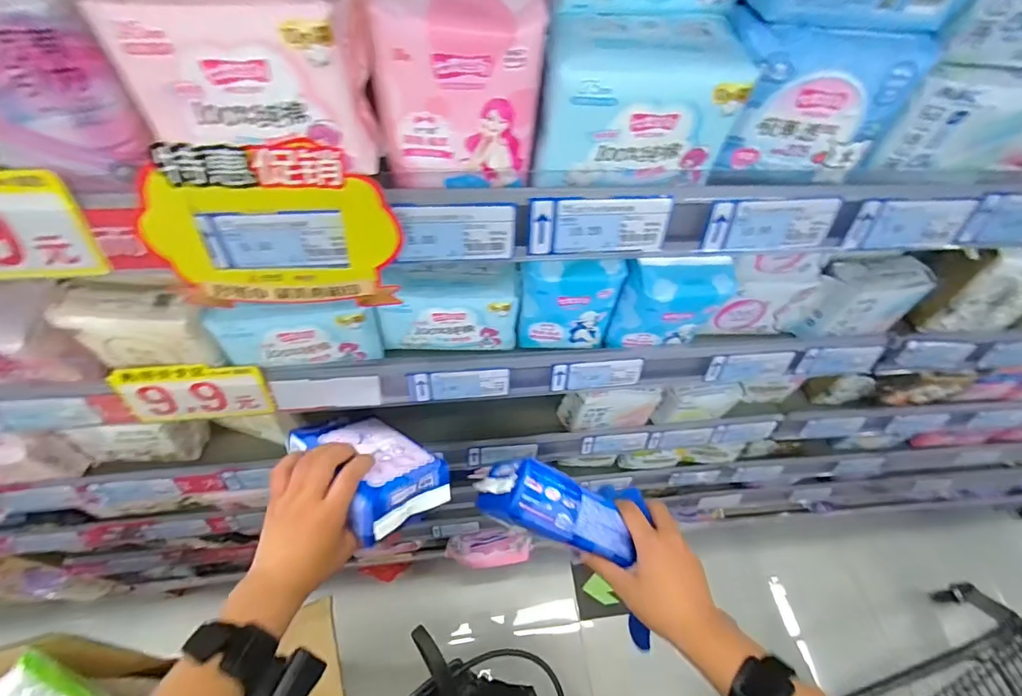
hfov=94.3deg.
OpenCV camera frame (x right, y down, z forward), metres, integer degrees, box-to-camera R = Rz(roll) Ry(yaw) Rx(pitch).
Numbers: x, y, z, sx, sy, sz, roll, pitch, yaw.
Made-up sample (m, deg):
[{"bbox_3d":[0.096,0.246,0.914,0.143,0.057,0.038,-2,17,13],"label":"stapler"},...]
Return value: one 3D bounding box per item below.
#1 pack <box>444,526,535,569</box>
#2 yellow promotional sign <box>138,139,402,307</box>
[{"bbox_3d":[-0.051,0.472,1.114,0.193,0.059,0.070,-4,57,-8],"label":"pack"},{"bbox_3d":[-0.138,-0.067,0.281,0.132,0.107,0.007,-2,46,-9],"label":"yellow promotional sign"}]

